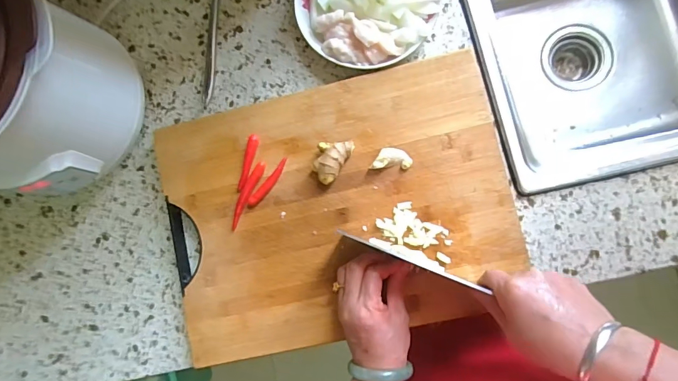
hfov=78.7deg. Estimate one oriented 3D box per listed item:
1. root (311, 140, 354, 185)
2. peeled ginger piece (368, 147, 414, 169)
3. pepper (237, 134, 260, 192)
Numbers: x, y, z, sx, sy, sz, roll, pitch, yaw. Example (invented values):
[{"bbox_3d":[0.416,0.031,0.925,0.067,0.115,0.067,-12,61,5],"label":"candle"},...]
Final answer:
[{"bbox_3d":[-0.010,-0.036,0.473,0.035,0.018,0.055,31,90,9],"label":"root"},{"bbox_3d":[0.060,-0.037,0.469,0.045,0.011,0.024,1,85,7],"label":"peeled ginger piece"},{"bbox_3d":[-0.109,-0.033,0.490,0.013,0.007,0.068,16,87,8],"label":"pepper"}]

